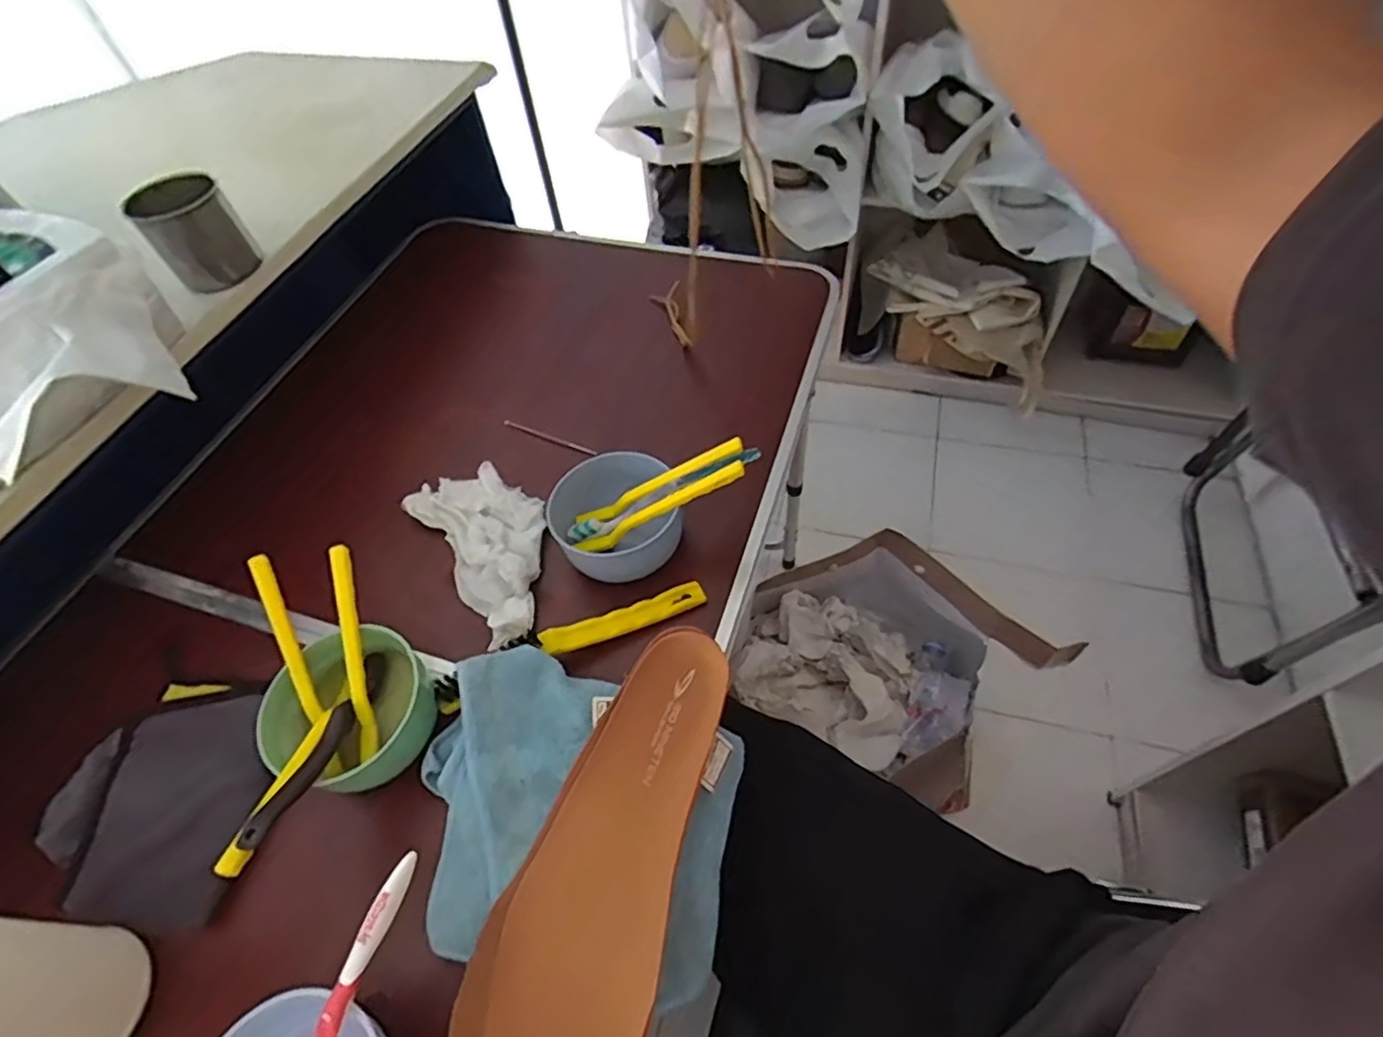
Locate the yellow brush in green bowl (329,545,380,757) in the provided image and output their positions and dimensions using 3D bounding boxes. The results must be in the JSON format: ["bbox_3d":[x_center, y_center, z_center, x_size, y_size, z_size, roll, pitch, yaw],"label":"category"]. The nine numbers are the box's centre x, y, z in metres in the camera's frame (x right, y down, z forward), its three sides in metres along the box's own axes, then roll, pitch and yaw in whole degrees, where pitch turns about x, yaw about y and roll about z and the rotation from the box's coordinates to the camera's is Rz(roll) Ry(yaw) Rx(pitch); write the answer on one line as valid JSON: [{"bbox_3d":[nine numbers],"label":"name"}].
[{"bbox_3d":[-0.251,0.096,0.485,0.015,0.011,0.155,-14,80,-6],"label":"yellow brush in green bowl"}]

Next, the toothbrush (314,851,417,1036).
[{"bbox_3d":[-0.194,0.277,0.355,0.012,0.025,0.180,17,77,16],"label":"toothbrush"}]

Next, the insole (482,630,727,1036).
[{"bbox_3d":[-0.050,0.214,0.424,0.104,0.048,0.295,13,56,13],"label":"insole"}]

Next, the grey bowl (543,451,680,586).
[{"bbox_3d":[-0.061,0.000,0.573,0.098,0.054,0.105,-2,54,3],"label":"grey bowl"}]

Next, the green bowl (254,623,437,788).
[{"bbox_3d":[-0.246,0.137,0.477,0.101,0.049,0.108,-2,54,3],"label":"green bowl"}]

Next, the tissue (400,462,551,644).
[{"bbox_3d":[-0.172,0.022,0.583,0.096,0.032,0.187,-32,58,-18],"label":"tissue"}]

